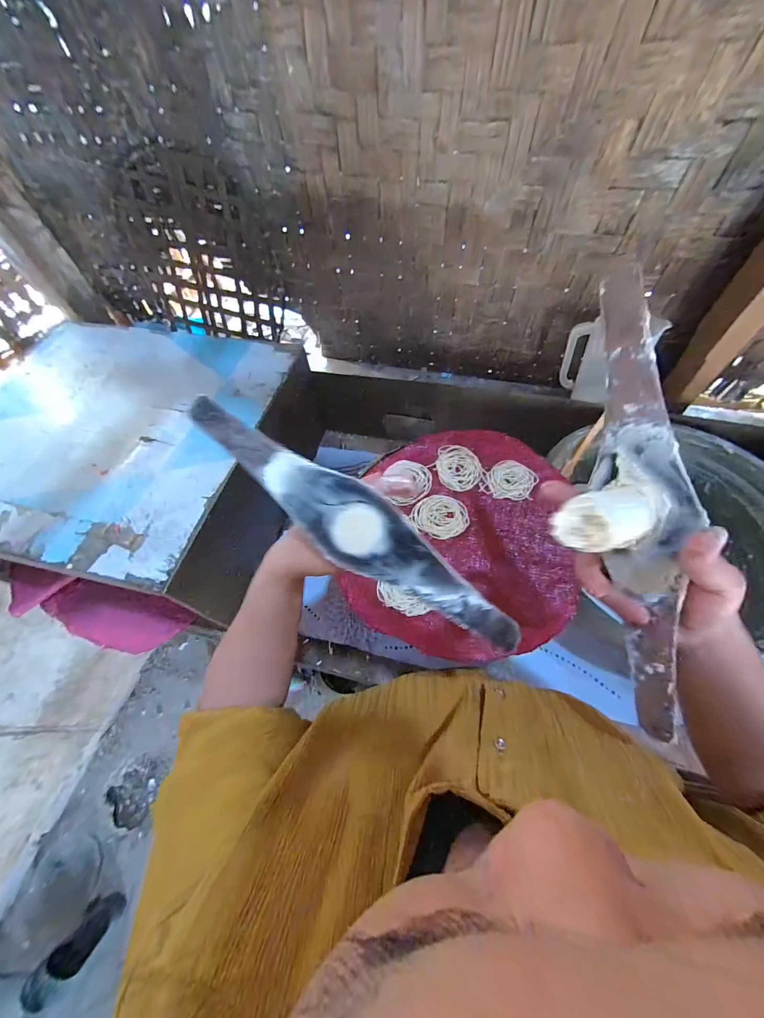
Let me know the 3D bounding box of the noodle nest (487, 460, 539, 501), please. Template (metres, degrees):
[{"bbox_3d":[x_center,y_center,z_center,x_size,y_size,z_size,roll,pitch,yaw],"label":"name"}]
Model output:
[{"bbox_3d":[0.199,-0.043,0.528,0.068,0.011,0.070,-1,58,2],"label":"noodle nest"}]

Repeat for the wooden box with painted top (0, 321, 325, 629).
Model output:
[{"bbox_3d":[-0.467,-0.105,0.678,0.676,0.211,0.532,10,59,9],"label":"wooden box with painted top"}]

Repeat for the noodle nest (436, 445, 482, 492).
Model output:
[{"bbox_3d":[0.123,-0.069,0.552,0.067,0.005,0.088,-13,58,-5],"label":"noodle nest"}]

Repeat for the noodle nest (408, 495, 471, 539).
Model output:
[{"bbox_3d":[0.087,0.010,0.507,0.078,0.004,0.072,-1,58,2],"label":"noodle nest"}]

